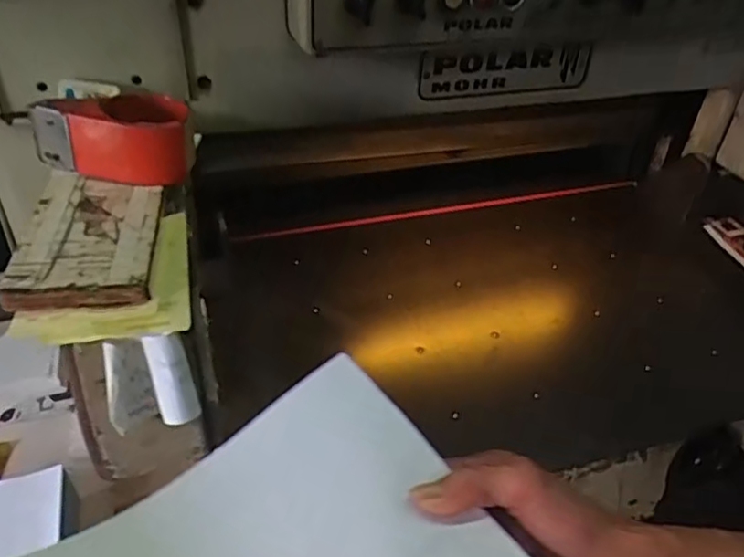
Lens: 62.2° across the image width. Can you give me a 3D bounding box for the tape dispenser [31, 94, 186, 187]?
[{"bbox_3d":[-0.238,-0.139,0.590,0.141,0.066,0.072,8,38,6],"label":"tape dispenser"}]

